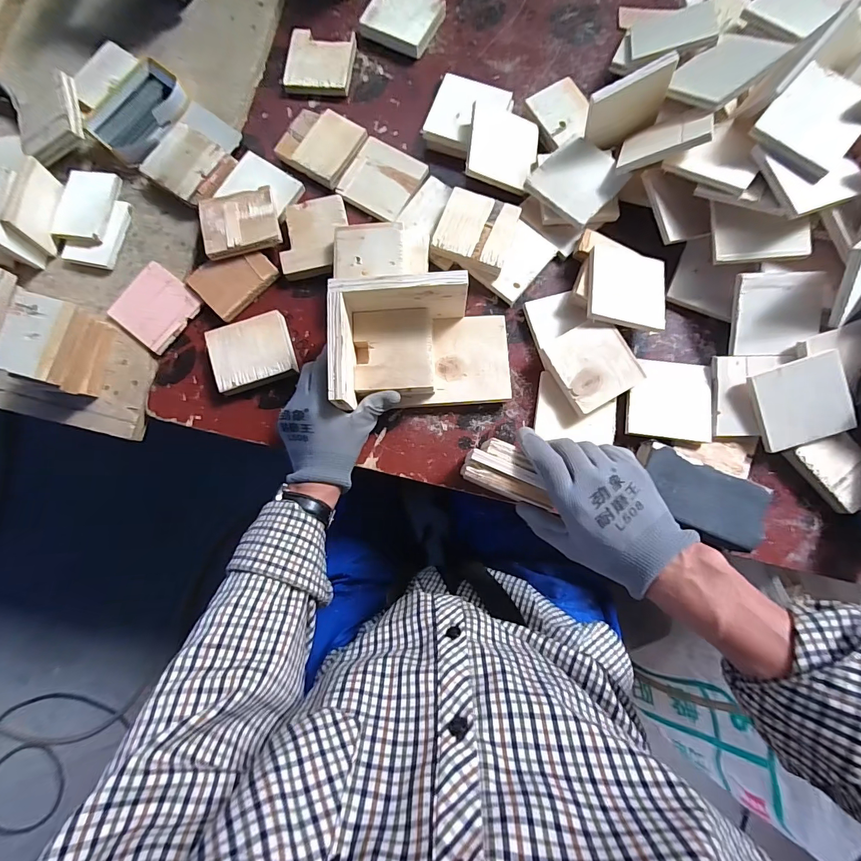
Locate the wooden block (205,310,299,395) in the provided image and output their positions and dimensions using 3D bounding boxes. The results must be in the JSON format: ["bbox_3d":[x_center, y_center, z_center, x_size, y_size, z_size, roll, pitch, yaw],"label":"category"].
[{"bbox_3d":[-0.212,-0.092,0.480,0.092,0.020,0.079,-19,82,-1],"label":"wooden block"}]

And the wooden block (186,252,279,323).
[{"bbox_3d":[-0.245,-0.191,0.497,0.091,0.011,0.076,-45,83,-4],"label":"wooden block"}]

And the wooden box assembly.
[{"bbox_3d":[-0.006,-0.093,0.435,0.185,0.081,0.120,-6,82,1],"label":"wooden box assembly"}]

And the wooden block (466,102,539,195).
[{"bbox_3d":[0.089,-0.348,0.495,0.087,0.008,0.096,11,83,-15],"label":"wooden block"}]

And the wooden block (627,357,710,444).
[{"bbox_3d":[0.277,-0.037,0.464,0.088,0.011,0.092,7,82,3],"label":"wooden block"}]

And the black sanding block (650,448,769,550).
[{"bbox_3d":[0.294,0.072,0.439,0.131,0.023,0.071,25,81,1],"label":"black sanding block"}]

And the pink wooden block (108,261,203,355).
[{"bbox_3d":[-0.342,-0.153,0.500,0.090,0.009,0.087,37,85,6],"label":"pink wooden block"}]

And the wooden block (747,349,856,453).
[{"bbox_3d":[0.409,-0.031,0.443,0.091,0.010,0.090,-19,97,7],"label":"wooden block"}]

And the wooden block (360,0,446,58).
[{"bbox_3d":[-0.038,-0.558,0.543,0.089,0.018,0.081,28,84,5],"label":"wooden block"}]

